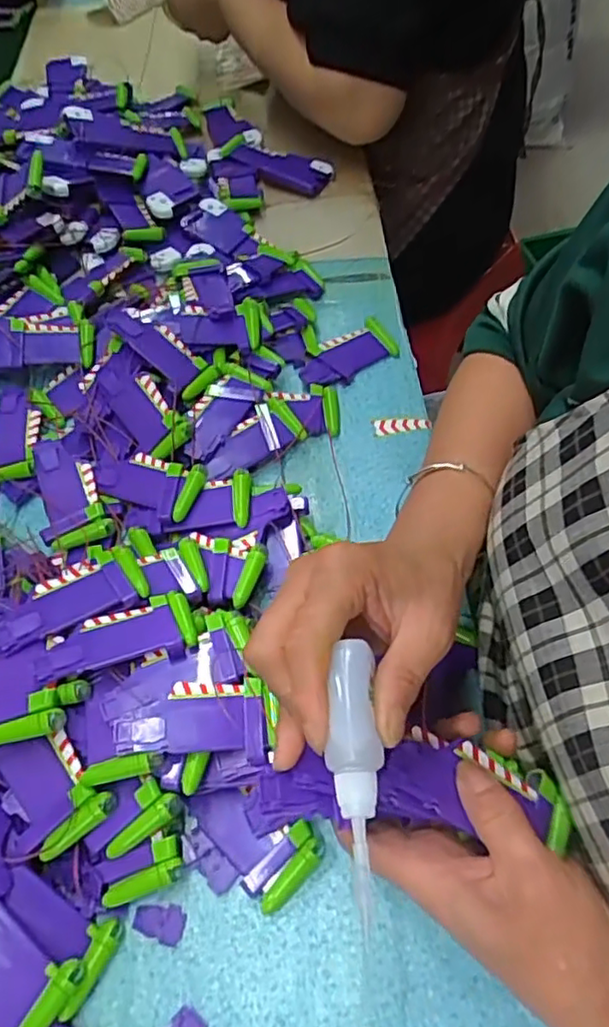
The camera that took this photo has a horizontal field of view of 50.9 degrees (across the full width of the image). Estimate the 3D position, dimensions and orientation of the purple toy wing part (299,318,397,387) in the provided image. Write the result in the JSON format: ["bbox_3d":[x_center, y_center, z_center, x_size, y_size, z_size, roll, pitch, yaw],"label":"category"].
[{"bbox_3d":[0.034,-0.132,0.544,0.087,0.016,0.041,-32,61,-16],"label":"purple toy wing part"}]

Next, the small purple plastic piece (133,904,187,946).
[{"bbox_3d":[-0.076,0.212,0.332,0.026,0.004,0.017,7,57,5],"label":"small purple plastic piece"}]

